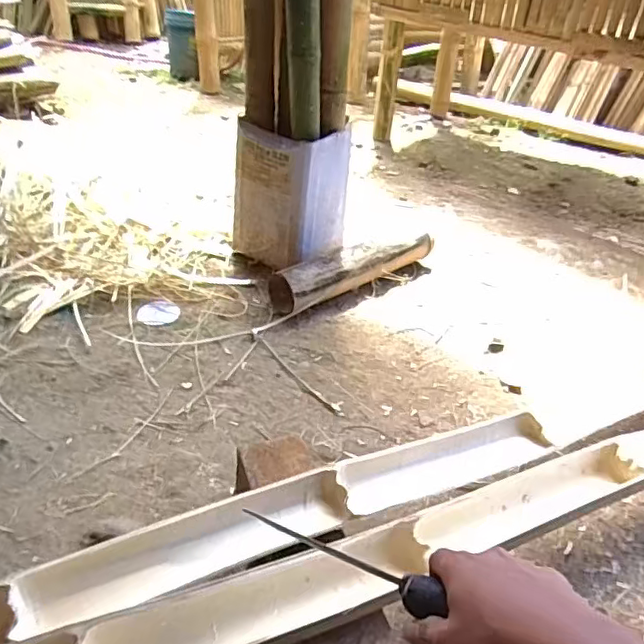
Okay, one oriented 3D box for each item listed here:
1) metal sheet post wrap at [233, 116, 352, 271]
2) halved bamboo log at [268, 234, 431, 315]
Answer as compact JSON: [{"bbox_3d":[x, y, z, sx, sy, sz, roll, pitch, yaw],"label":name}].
[{"bbox_3d":[-0.075,-0.325,1.462,0.215,0.332,0.212,31,44,28],"label":"metal sheet post wrap"},{"bbox_3d":[0.084,-0.140,1.432,0.467,0.102,0.112,-23,47,-33],"label":"halved bamboo log"}]

